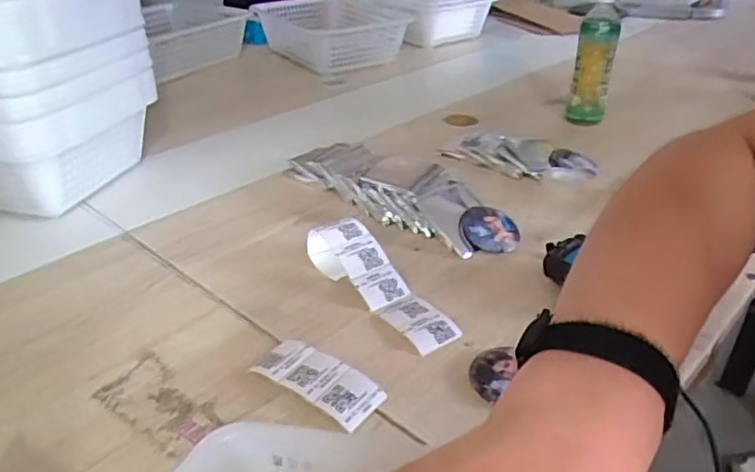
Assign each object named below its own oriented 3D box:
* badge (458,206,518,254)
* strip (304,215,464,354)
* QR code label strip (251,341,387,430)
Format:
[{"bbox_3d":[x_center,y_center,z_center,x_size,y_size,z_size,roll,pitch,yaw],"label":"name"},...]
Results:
[{"bbox_3d":[0.135,-0.009,0.743,0.069,0.016,0.070,9,54,-12],"label":"badge"},{"bbox_3d":[0.003,0.043,0.638,0.054,0.047,0.197,-20,36,-30],"label":"strip"},{"bbox_3d":[-0.053,0.121,0.538,0.120,0.013,0.050,21,37,31],"label":"QR code label strip"}]

